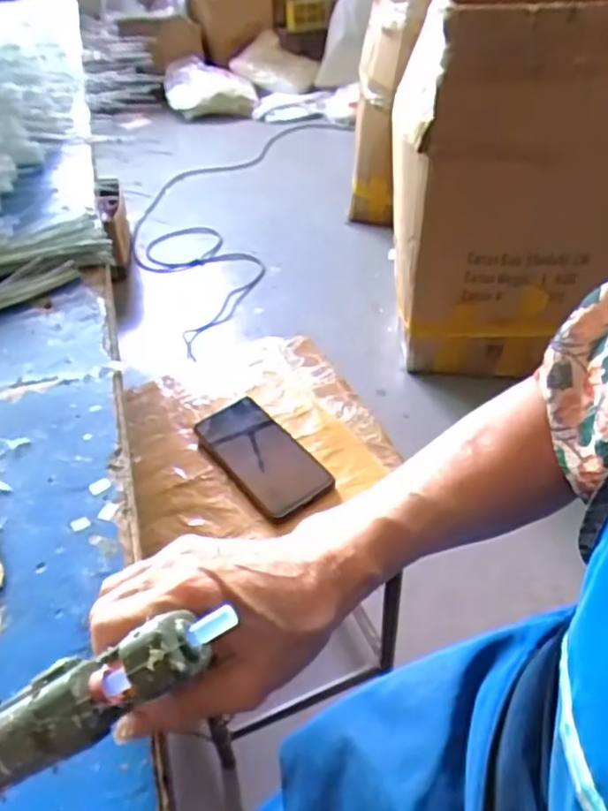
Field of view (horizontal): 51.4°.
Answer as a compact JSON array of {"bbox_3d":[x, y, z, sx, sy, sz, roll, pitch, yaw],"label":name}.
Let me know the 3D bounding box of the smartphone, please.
[{"bbox_3d":[-0.046,0.051,0.692,0.081,0.016,0.170,-28,50,-27],"label":"smartphone"}]

